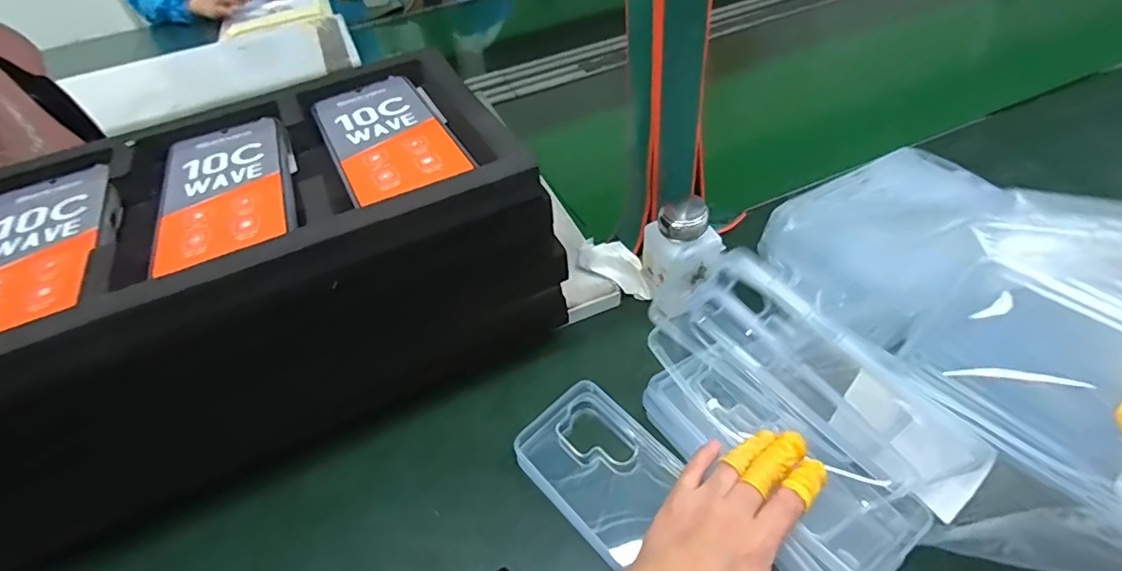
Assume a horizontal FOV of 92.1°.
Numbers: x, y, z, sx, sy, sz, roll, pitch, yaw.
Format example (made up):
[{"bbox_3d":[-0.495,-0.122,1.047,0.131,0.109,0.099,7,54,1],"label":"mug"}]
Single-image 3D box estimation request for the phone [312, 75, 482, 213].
[{"bbox_3d":[-0.123,-0.106,0.384,0.078,0.016,0.179,-25,48,-16],"label":"phone"}]

